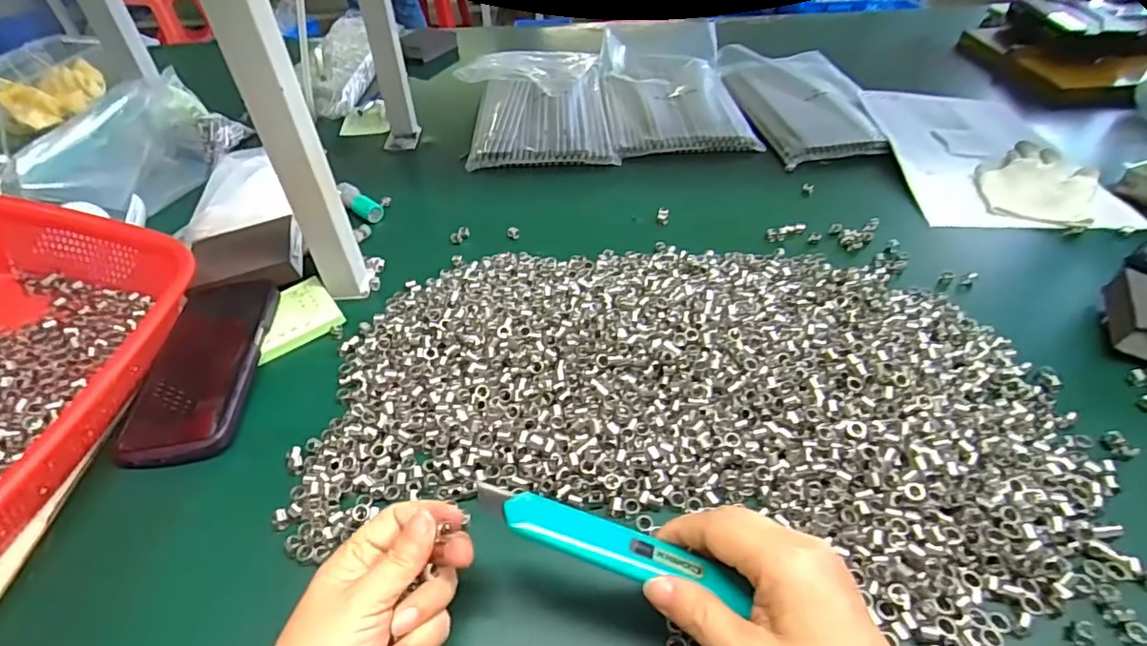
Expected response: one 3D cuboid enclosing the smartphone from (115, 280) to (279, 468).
[{"bbox_3d":[-0.284,0.028,0.434,0.077,0.016,0.164,-6,43,-4],"label":"smartphone"}]

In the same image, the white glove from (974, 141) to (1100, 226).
[{"bbox_3d":[0.494,-0.150,0.600,0.104,0.021,0.148,27,51,26],"label":"white glove"}]

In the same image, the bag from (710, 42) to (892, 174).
[{"bbox_3d":[0.310,-0.312,0.776,0.167,0.024,0.331,-3,43,-1],"label":"bag"}]

